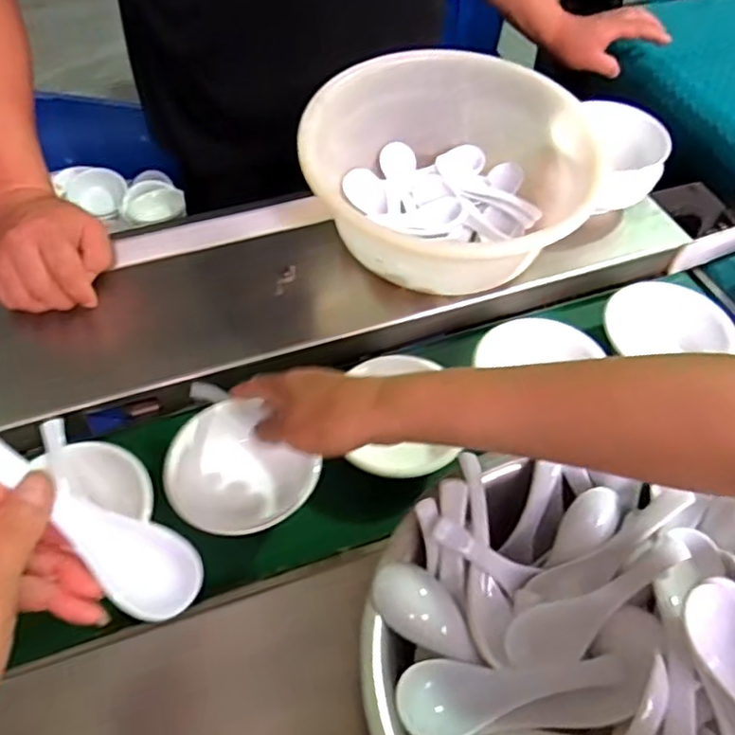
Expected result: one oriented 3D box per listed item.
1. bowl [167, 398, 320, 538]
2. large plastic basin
[{"bbox_3d":[-0.102,0.081,0.498,0.098,0.040,0.103,3,53,-4],"label":"bowl"},{"bbox_3d":[0.070,-0.187,0.607,0.229,0.106,0.222,-33,63,-26],"label":"large plastic basin"}]

